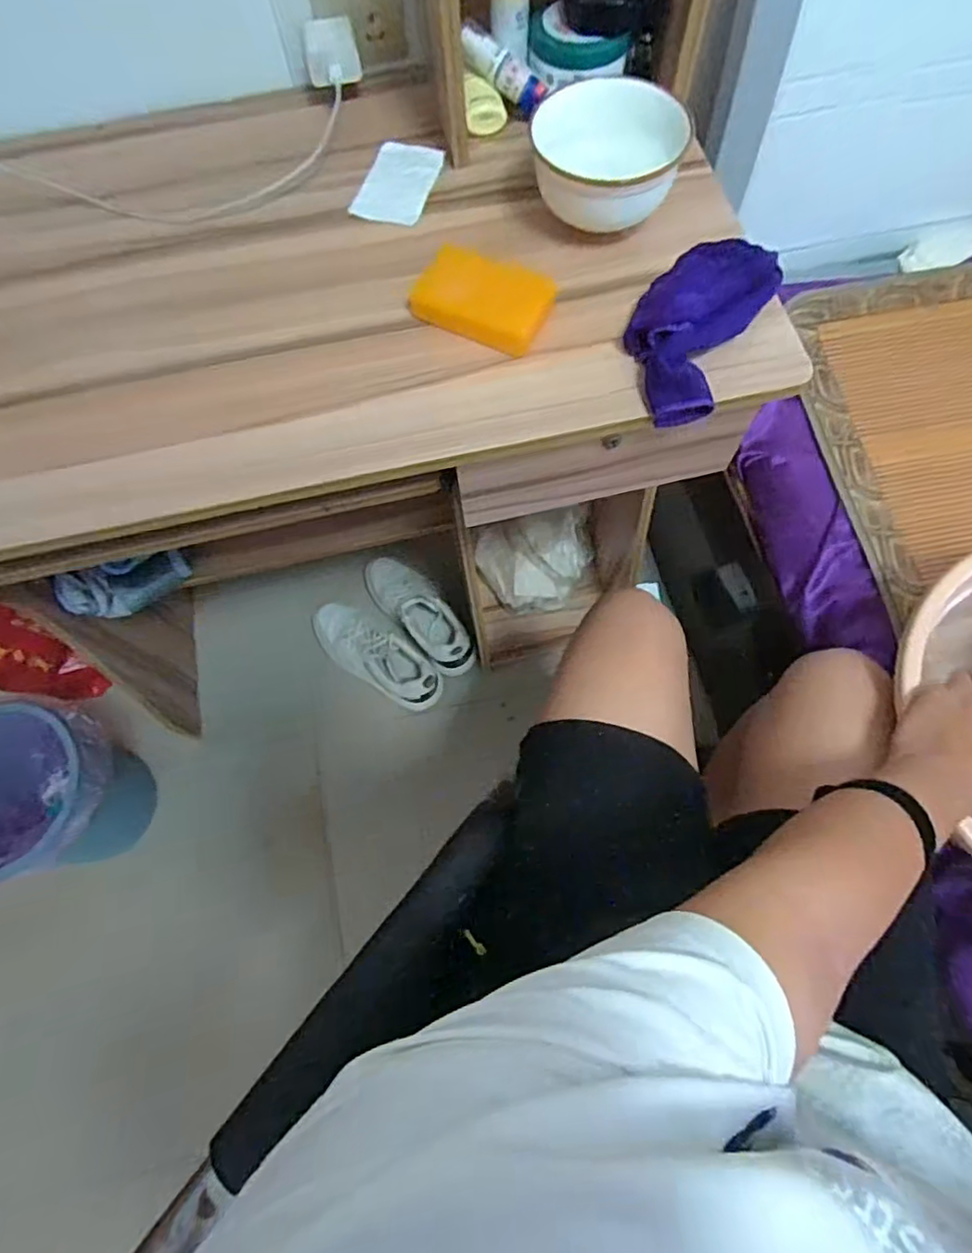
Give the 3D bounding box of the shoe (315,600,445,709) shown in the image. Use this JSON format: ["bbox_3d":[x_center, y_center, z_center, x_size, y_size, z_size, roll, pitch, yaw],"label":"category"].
[{"bbox_3d":[-0.211,0.051,1.157,0.287,0.102,0.096,33,70,11],"label":"shoe"}]

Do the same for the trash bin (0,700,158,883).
[{"bbox_3d":[-0.693,0.265,0.976,0.238,0.230,0.245,1,67,-2],"label":"trash bin"}]

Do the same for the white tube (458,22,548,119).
[{"bbox_3d":[0.015,-0.534,0.585,0.096,0.021,0.023,40,70,-7],"label":"white tube"}]

